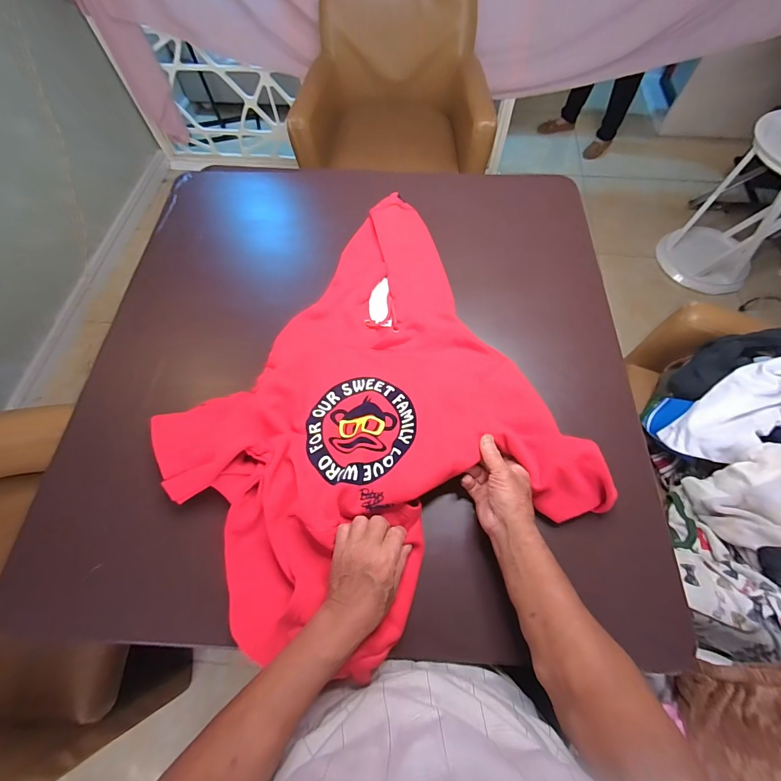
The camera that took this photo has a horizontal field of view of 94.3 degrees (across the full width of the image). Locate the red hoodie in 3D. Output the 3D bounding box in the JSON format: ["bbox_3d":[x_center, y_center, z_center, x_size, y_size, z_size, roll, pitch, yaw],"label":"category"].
[{"bbox_3d":[-0.062,0.005,0.588,0.582,0.065,0.653,-29,67,-11],"label":"red hoodie"}]

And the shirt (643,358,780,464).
[{"bbox_3d":[0.740,0.040,0.715,0.367,0.086,0.162,-24,61,26],"label":"shirt"}]

